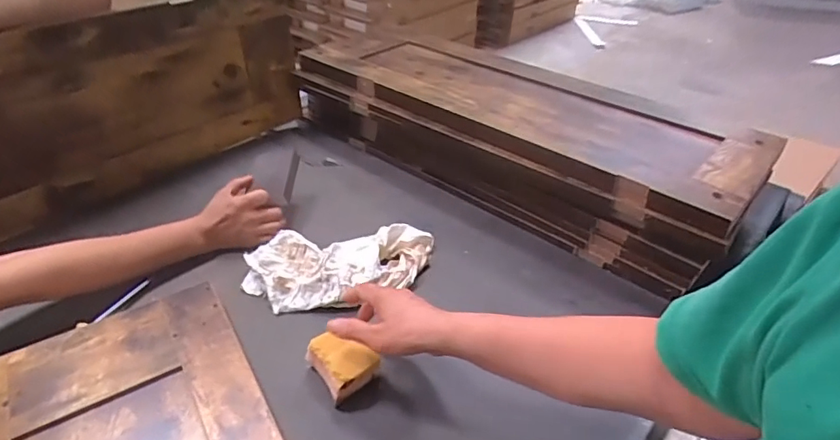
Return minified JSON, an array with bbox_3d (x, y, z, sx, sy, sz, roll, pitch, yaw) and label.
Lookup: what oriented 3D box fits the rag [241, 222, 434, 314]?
[{"bbox_3d":[-0.105,0.062,0.686,0.264,0.044,0.128,-8,38,-11],"label":"rag"}]

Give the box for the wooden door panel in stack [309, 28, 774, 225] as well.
[{"bbox_3d":[0.142,-0.231,0.899,0.846,0.024,0.287,27,45,30],"label":"wooden door panel in stack"}]

